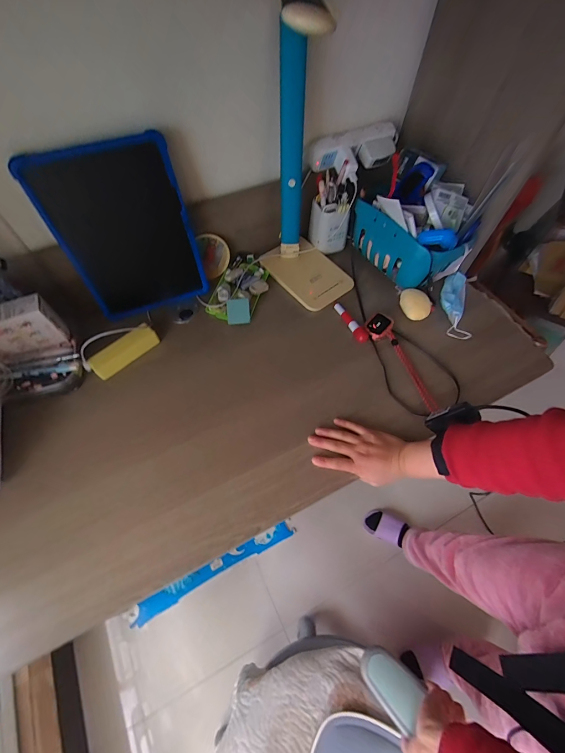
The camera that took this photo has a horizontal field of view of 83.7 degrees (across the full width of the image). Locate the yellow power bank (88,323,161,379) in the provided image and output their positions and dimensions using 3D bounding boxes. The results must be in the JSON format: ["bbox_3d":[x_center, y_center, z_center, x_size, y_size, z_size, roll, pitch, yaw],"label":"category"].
[{"bbox_3d":[-0.296,-0.048,0.595,0.124,0.042,0.032,-40,68,-20],"label":"yellow power bank"}]

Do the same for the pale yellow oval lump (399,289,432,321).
[{"bbox_3d":[0.274,-0.150,0.653,0.068,0.034,0.068,29,65,15],"label":"pale yellow oval lump"}]

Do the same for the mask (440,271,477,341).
[{"bbox_3d":[0.365,-0.154,0.658,0.070,0.033,0.176,14,62,8],"label":"mask"}]

